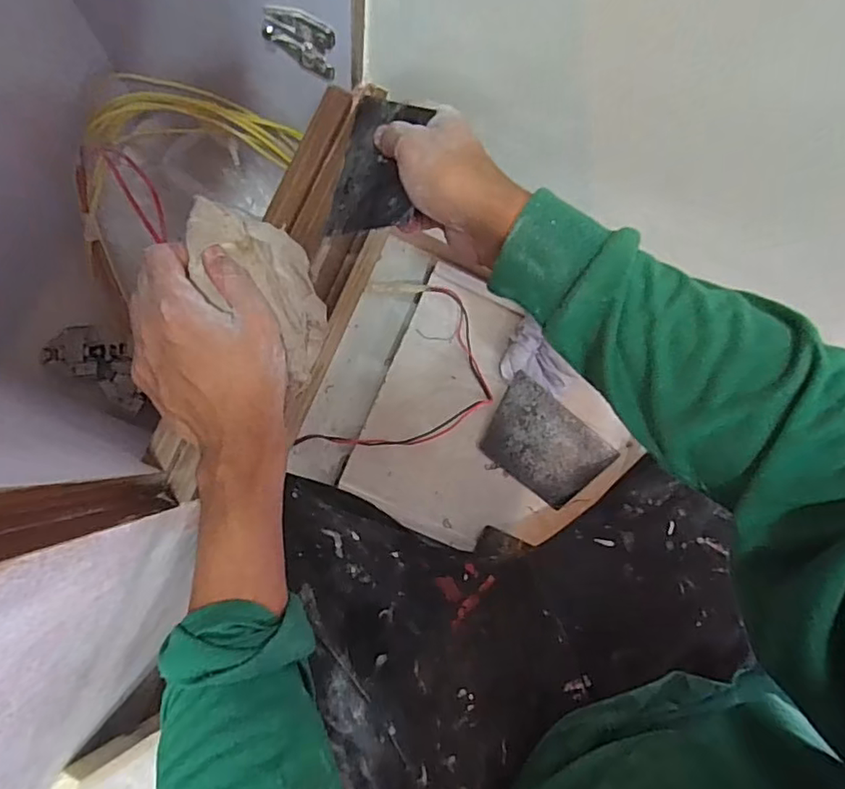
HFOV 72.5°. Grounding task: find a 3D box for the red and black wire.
[{"bbox_3d":[-0.009,0.004,0.640,0.131,0.019,0.236,40,84,2],"label":"red and black wire"}]

